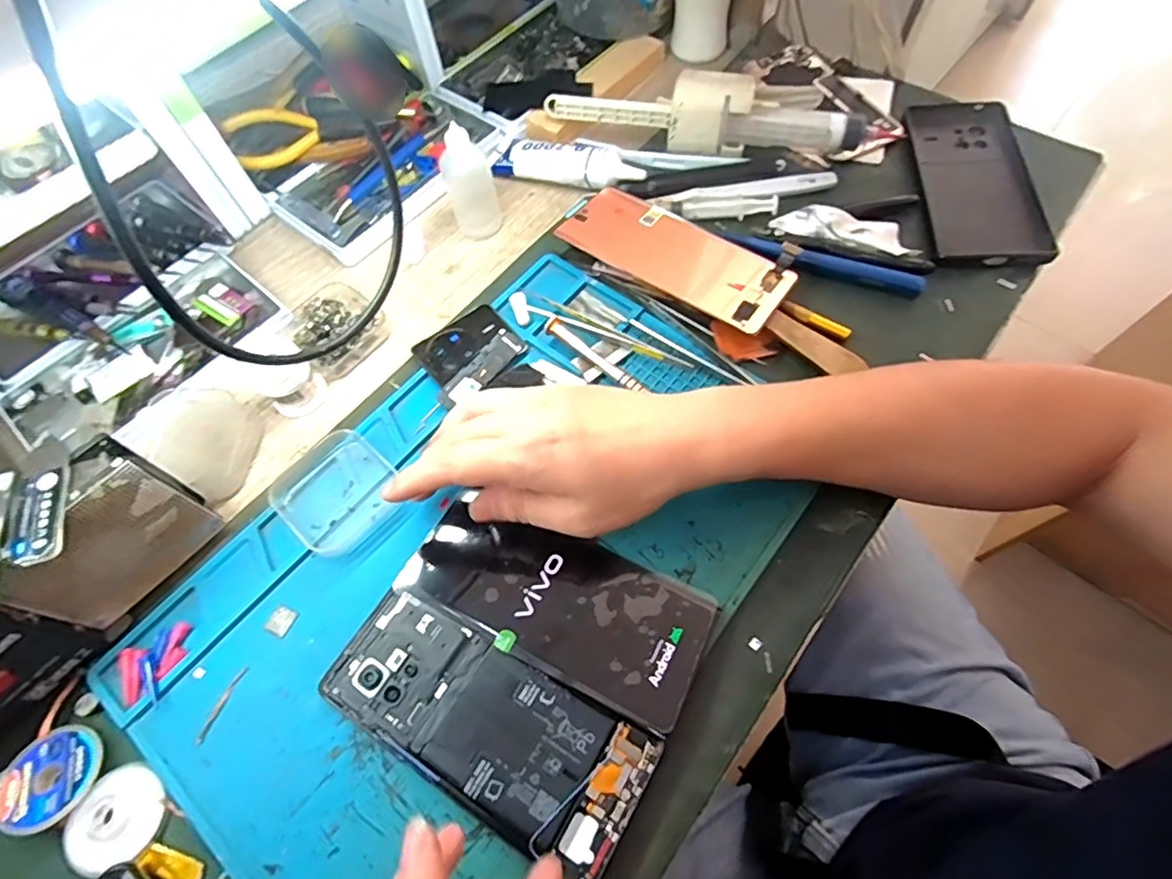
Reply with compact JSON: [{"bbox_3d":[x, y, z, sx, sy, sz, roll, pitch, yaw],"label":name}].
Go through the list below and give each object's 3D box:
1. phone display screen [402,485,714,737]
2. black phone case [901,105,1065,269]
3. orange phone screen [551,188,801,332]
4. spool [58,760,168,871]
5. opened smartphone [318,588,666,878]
[{"bbox_3d":[-0.016,0.083,0.314,0.160,0.005,0.073,24,61,15],"label":"phone display screen"},{"bbox_3d":[0.294,-0.197,0.438,0.082,0.010,0.170,5,64,6],"label":"black phone case"},{"bbox_3d":[0.063,-0.132,0.409,0.159,0.011,0.073,31,65,15],"label":"orange phone screen"},{"bbox_3d":[-0.225,0.180,0.277,0.036,0.013,0.040,-18,64,-5],"label":"spool"},{"bbox_3d":[-0.050,0.138,0.288,0.162,0.007,0.070,27,68,16],"label":"opened smartphone"}]

